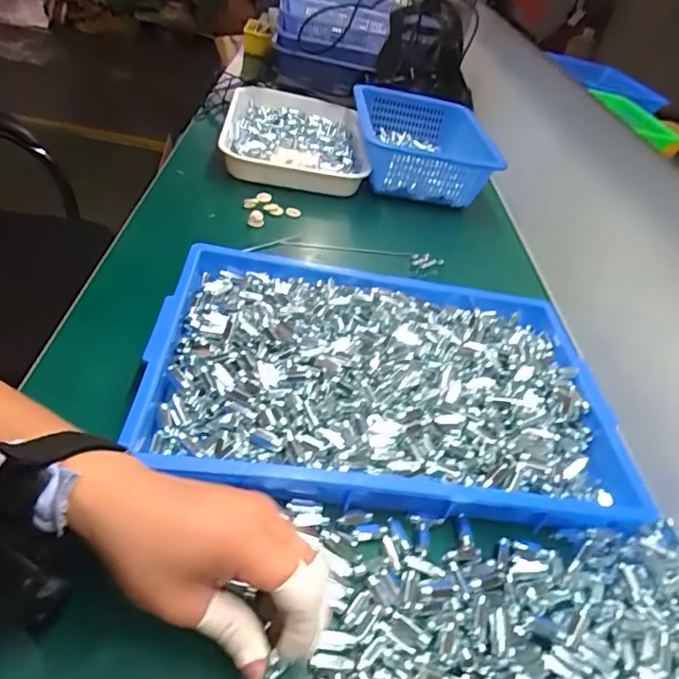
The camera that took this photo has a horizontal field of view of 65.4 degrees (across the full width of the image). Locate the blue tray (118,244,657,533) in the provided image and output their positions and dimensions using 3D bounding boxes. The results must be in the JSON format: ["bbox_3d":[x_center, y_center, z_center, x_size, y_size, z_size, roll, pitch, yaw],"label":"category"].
[{"bbox_3d":[0.045,0.027,0.505,0.418,0.049,0.282,8,40,-6],"label":"blue tray"}]

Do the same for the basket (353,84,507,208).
[{"bbox_3d":[0.140,-0.343,0.936,0.221,0.084,0.296,6,41,-9],"label":"basket"}]

